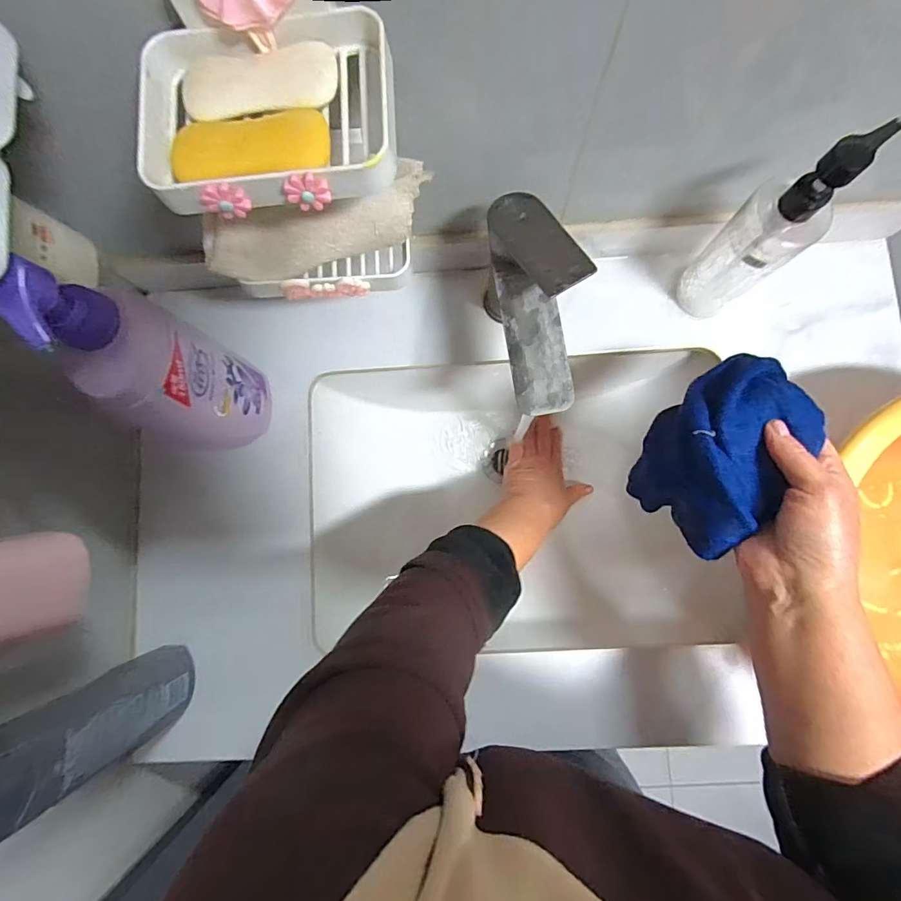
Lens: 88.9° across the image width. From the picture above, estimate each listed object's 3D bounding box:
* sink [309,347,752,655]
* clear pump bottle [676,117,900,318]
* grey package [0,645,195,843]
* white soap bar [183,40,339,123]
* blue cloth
[{"bbox_3d":[0.073,0.050,0.538,0.429,0.142,0.340,-3,83,2],"label":"sink"},{"bbox_3d":[0.255,-0.172,0.378,0.053,0.198,0.059,-39,83,-2],"label":"clear pump bottle"},{"bbox_3d":[-0.268,0.210,0.346,0.034,0.206,0.065,20,85,5],"label":"grey package"},{"bbox_3d":[-0.102,-0.195,0.244,0.083,0.010,0.036,0,83,3],"label":"white soap bar"},{"bbox_3d":[0.204,0.000,0.361,0.089,0.096,0.134,41,87,6],"label":"blue cloth"}]

